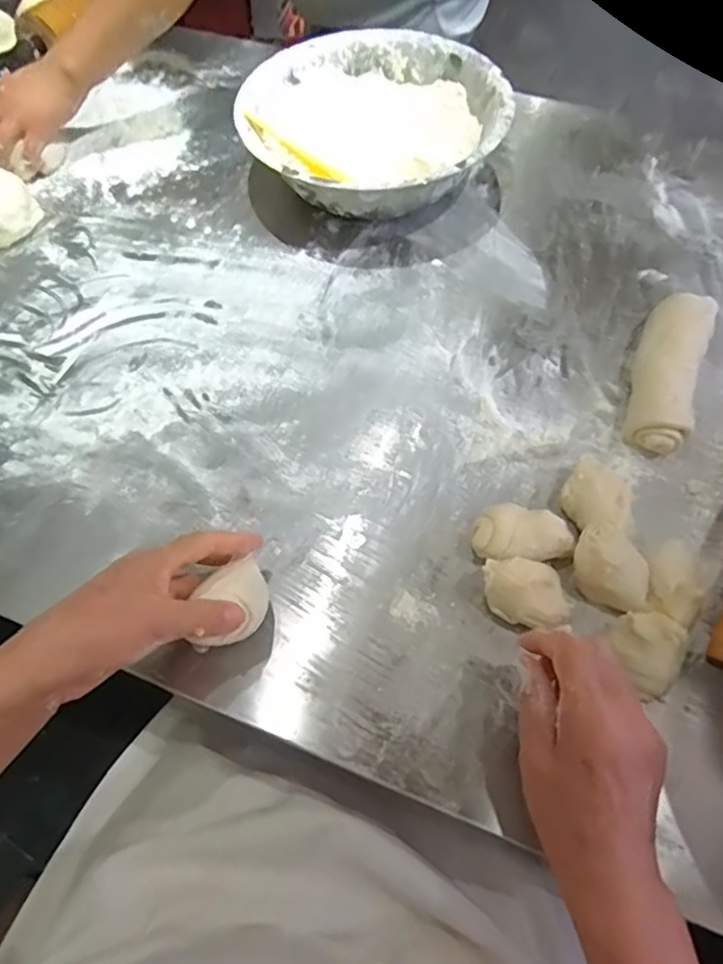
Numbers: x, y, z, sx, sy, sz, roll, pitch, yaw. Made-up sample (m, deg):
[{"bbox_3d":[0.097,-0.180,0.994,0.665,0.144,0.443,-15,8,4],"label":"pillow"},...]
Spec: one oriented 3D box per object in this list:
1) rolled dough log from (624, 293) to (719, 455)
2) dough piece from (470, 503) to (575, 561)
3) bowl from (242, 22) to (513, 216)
[{"bbox_3d":[0.274,-0.100,0.544,0.056,0.043,0.169,19,65,11],"label":"rolled dough log"},{"bbox_3d":[0.123,0.043,0.476,0.074,0.033,0.041,5,63,4],"label":"dough piece"},{"bbox_3d":[0.013,-0.382,0.677,0.271,0.083,0.266,-1,63,1],"label":"bowl"}]

